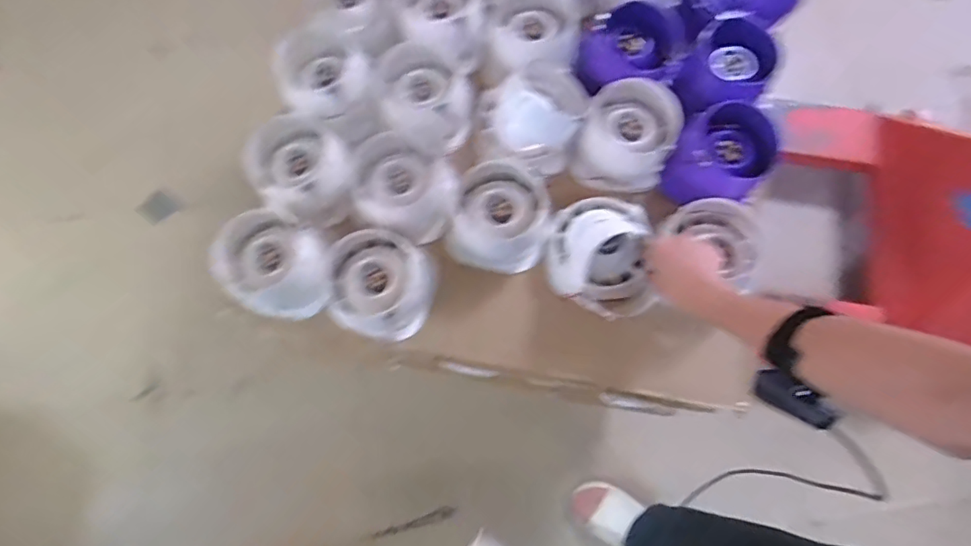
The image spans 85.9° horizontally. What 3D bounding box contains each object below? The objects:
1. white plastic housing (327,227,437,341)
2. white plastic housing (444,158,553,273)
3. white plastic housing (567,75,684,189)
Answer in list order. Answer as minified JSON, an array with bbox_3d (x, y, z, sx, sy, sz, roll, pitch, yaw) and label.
[{"bbox_3d":[-0.143,0.014,0.696,0.137,0.074,0.131,0,74,-1],"label":"white plastic housing"},{"bbox_3d":[0.022,-0.080,0.731,0.137,0.079,0.136,0,74,-1],"label":"white plastic housing"},{"bbox_3d":[0.201,-0.194,0.742,0.130,0.093,0.126,0,74,-1],"label":"white plastic housing"}]

